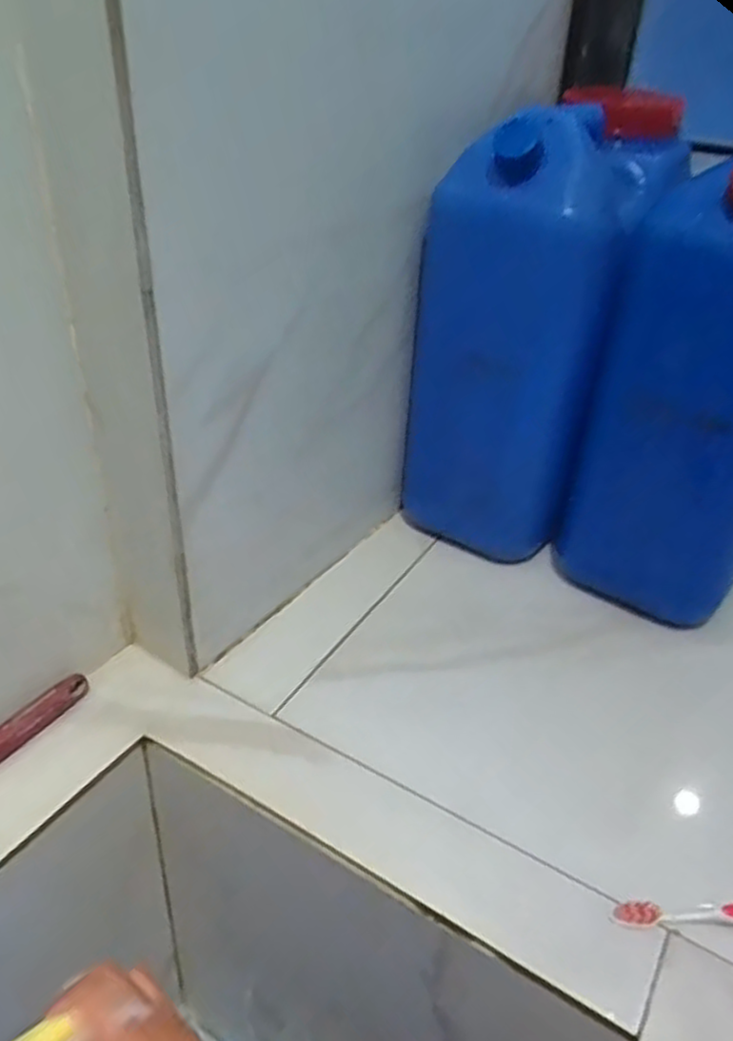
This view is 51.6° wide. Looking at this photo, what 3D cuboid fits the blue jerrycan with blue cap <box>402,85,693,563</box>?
[{"bbox_3d":[0.206,-0.190,0.793,0.273,0.403,0.188,-27,45,-36],"label":"blue jerrycan with blue cap"}]

